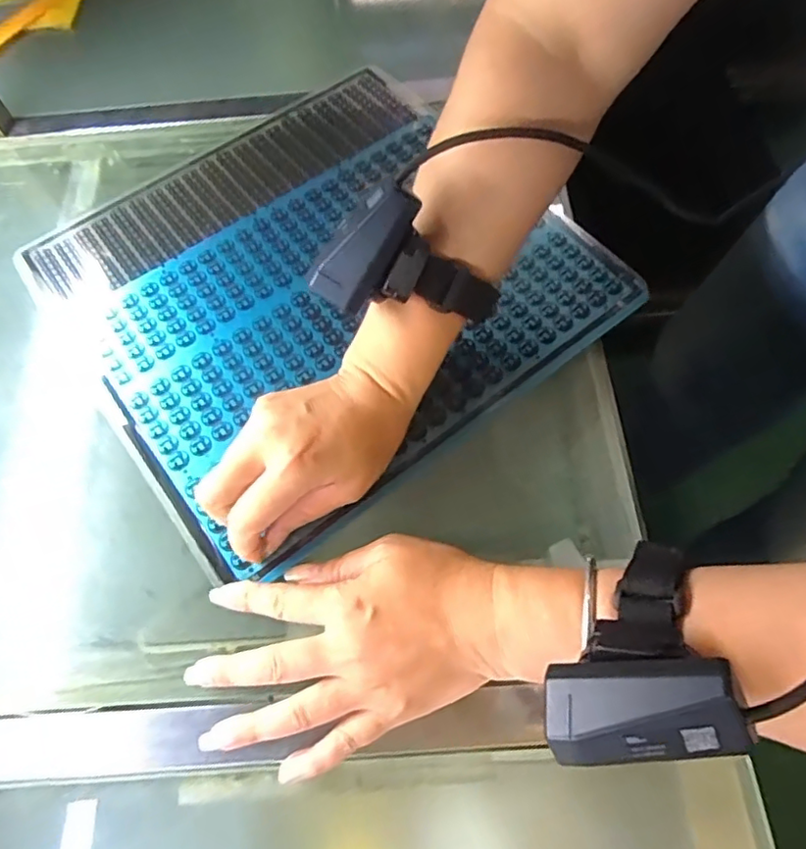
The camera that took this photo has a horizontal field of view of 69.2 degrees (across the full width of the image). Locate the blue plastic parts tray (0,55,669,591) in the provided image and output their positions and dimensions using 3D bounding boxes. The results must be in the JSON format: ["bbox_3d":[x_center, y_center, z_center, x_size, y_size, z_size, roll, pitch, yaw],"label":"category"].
[{"bbox_3d":[-0.064,-0.110,0.440,0.347,0.009,0.336,-36,69,-13],"label":"blue plastic parts tray"}]

